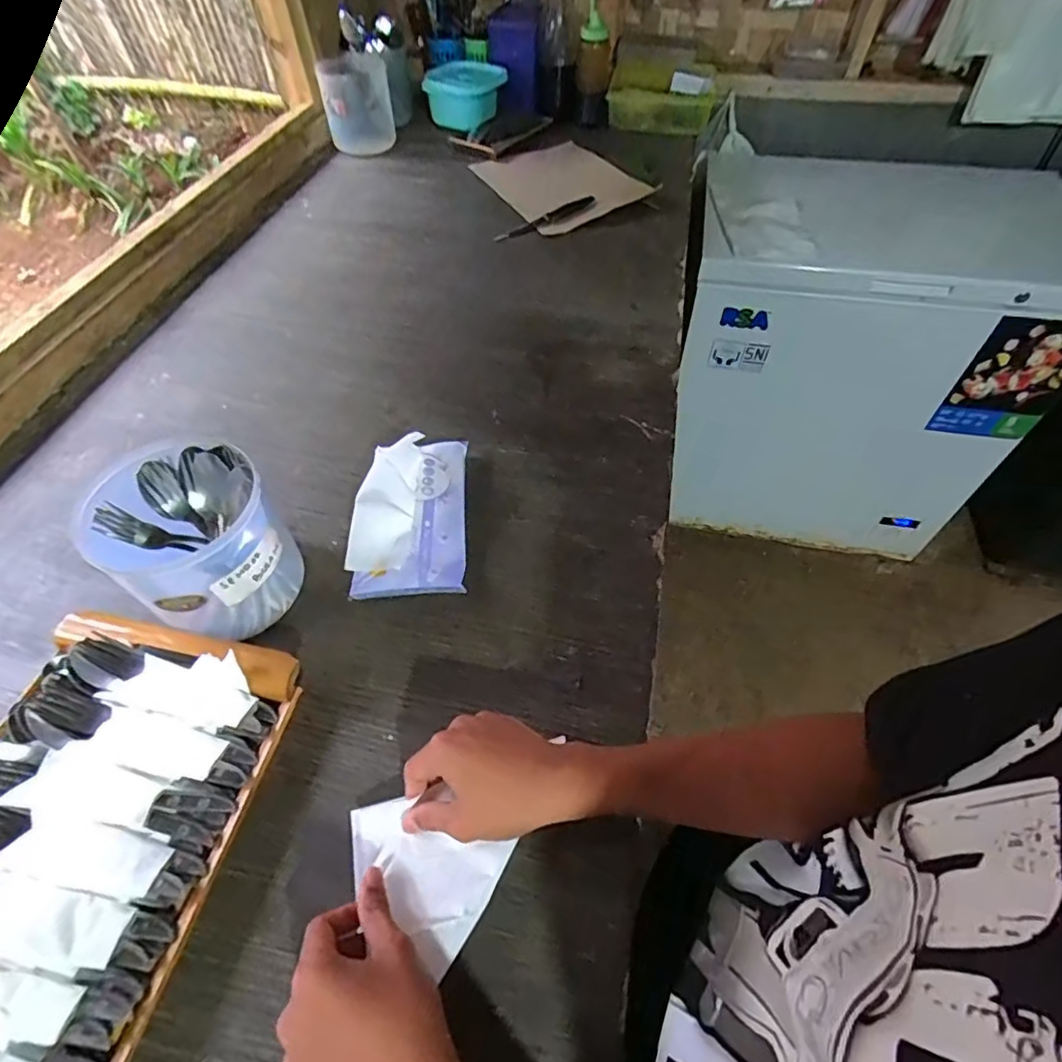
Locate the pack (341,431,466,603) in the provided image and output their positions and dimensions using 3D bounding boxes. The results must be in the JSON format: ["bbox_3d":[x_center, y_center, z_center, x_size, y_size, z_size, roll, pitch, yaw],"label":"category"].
[{"bbox_3d":[-0.124,-0.026,0.589,0.108,0.064,0.187,-2,53,-1],"label":"pack"}]

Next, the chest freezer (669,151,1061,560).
[{"bbox_3d":[0.809,-0.467,1.529,0.777,0.875,0.584,10,54,8],"label":"chest freezer"}]

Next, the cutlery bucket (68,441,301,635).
[{"bbox_3d":[-0.293,0.015,0.512,0.132,0.125,0.126,0,53,0],"label":"cutlery bucket"}]

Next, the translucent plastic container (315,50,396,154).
[{"bbox_3d":[-0.352,-0.866,1.164,0.137,0.158,0.128,-12,54,-9],"label":"translucent plastic container"}]

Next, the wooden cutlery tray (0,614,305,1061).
[{"bbox_3d":[-0.336,0.225,0.402,0.219,0.081,0.335,9,54,7],"label":"wooden cutlery tray"}]

